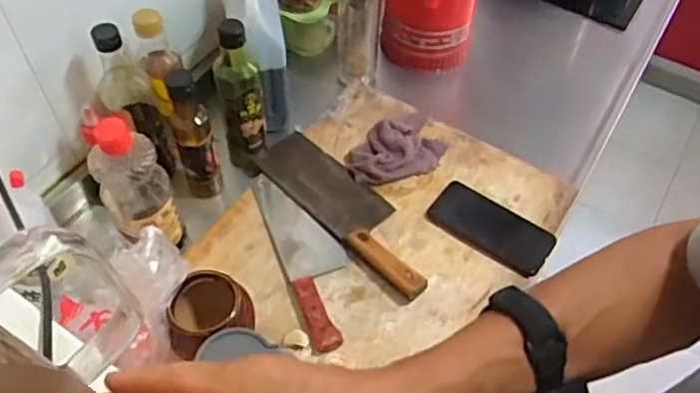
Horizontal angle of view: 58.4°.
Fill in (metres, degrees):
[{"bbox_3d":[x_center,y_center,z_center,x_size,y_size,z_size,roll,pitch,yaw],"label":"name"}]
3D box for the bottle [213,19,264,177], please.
[{"bbox_3d":[-0.143,-0.126,0.821,0.055,0.221,0.055,16,54,10],"label":"bottle"}]

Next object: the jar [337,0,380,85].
[{"bbox_3d":[0.013,-0.261,0.934,0.060,0.190,0.069,3,53,0],"label":"jar"}]

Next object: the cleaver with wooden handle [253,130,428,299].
[{"bbox_3d":[-0.005,0.012,0.852,0.314,0.034,0.094,39,61,24],"label":"cleaver with wooden handle"}]

